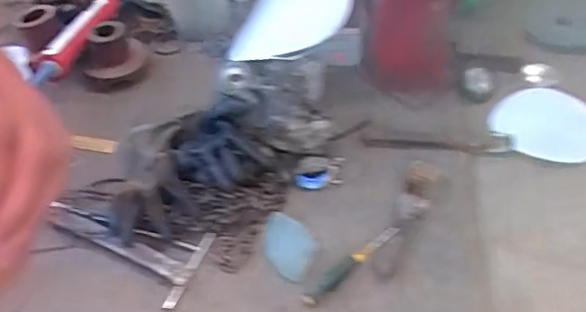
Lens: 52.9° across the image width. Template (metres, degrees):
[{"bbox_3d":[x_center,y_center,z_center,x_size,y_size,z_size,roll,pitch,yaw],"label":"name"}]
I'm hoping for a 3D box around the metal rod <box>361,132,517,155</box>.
[{"bbox_3d":[0.218,-0.018,0.874,0.221,0.014,0.030,0,48,3],"label":"metal rod"}]

